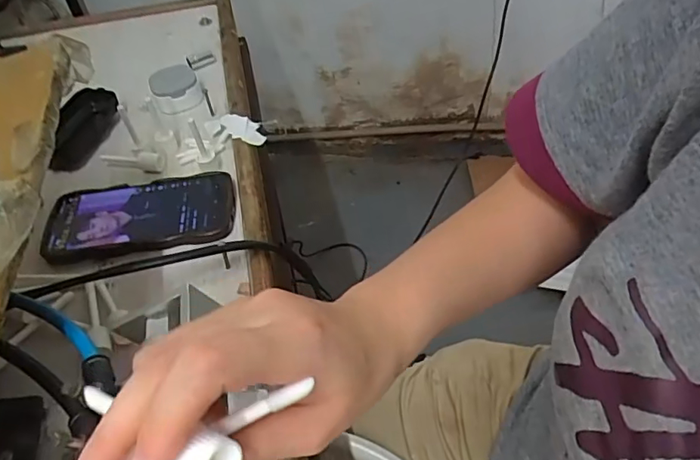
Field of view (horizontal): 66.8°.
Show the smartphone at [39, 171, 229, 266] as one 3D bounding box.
[{"bbox_3d":[-0.193,-0.016,0.492,0.166,0.006,0.082,-7,49,-2],"label":"smartphone"}]

